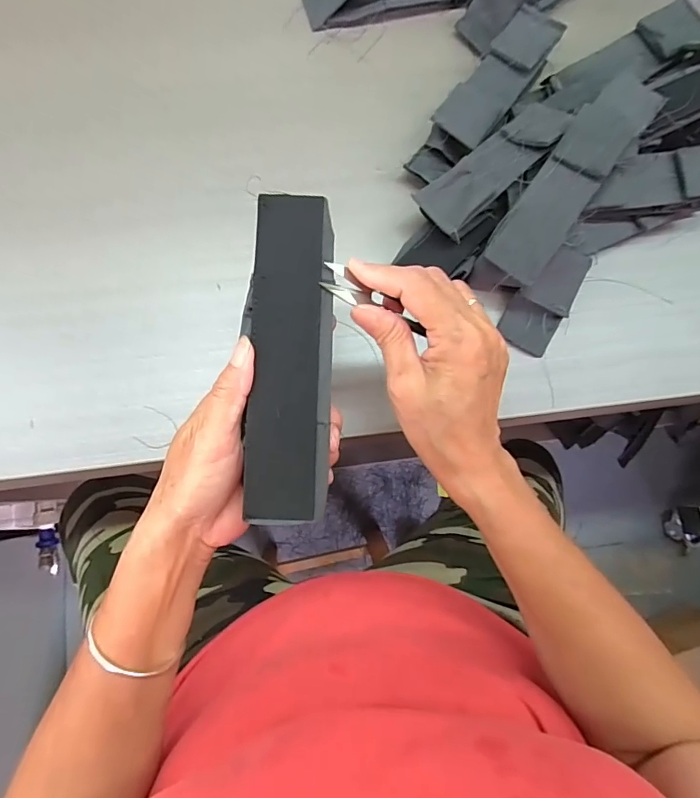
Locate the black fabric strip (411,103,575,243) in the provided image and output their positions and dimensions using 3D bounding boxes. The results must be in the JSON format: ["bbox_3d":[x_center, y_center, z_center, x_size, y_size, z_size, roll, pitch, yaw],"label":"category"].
[{"bbox_3d":[0.116,-0.189,0.381,0.140,0.023,0.049,-44,87,-8],"label":"black fabric strip"}]

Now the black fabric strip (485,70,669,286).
[{"bbox_3d":[0.179,-0.179,0.372,0.048,0.020,0.196,37,79,3],"label":"black fabric strip"}]

